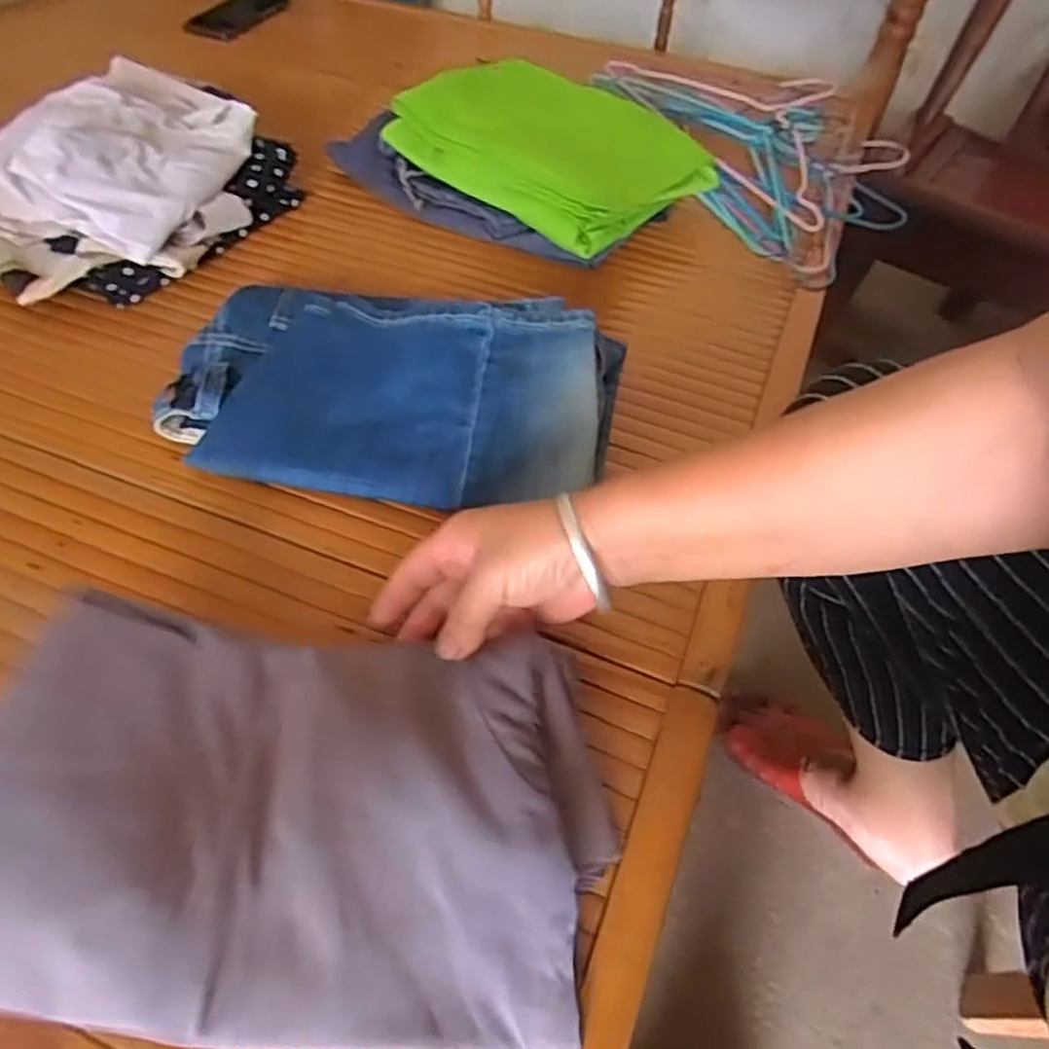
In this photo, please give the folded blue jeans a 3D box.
[{"bbox_3d":[-0.092,-0.101,0.526,0.310,0.047,0.198,10,52,5],"label":"folded blue jeans"}]

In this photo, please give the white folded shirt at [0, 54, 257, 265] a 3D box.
[{"bbox_3d":[-0.336,-0.332,0.634,0.172,0.063,0.227,14,51,7],"label":"white folded shirt"}]

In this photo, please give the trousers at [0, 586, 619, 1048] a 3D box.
[{"bbox_3d":[-0.100,0.126,0.331,0.264,0.060,0.173,6,52,1],"label":"trousers"}]

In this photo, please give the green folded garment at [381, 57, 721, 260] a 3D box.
[{"bbox_3d":[0.035,-0.373,0.703,0.254,0.056,0.227,38,58,23],"label":"green folded garment"}]

